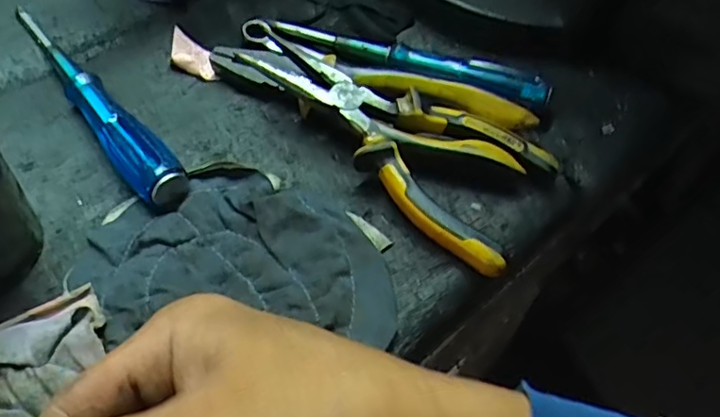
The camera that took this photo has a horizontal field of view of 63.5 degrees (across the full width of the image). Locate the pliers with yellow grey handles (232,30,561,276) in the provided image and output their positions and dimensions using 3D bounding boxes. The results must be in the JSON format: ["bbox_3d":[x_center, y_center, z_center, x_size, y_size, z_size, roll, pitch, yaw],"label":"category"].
[{"bbox_3d":[0.014,-0.049,0.341,0.199,0.032,0.081,35,58,18],"label":"pliers with yellow grey handles"}]

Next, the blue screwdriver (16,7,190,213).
[{"bbox_3d":[-0.159,-0.066,0.346,0.027,0.026,0.186,-33,63,-25],"label":"blue screwdriver"}]

